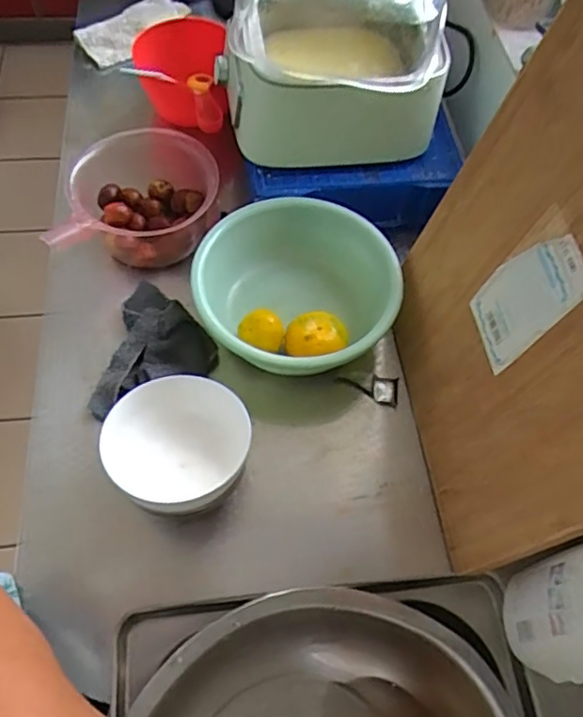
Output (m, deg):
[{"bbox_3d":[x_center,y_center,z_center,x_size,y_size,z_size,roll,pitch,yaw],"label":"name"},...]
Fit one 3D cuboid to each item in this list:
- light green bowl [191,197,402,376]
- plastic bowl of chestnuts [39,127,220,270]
[{"bbox_3d":[0.003,-0.070,0.674,0.234,0.091,0.216,30,64,13],"label":"light green bowl"},{"bbox_3d":[-0.182,-0.190,0.715,0.173,0.100,0.172,1,61,-2],"label":"plastic bowl of chestnuts"}]

